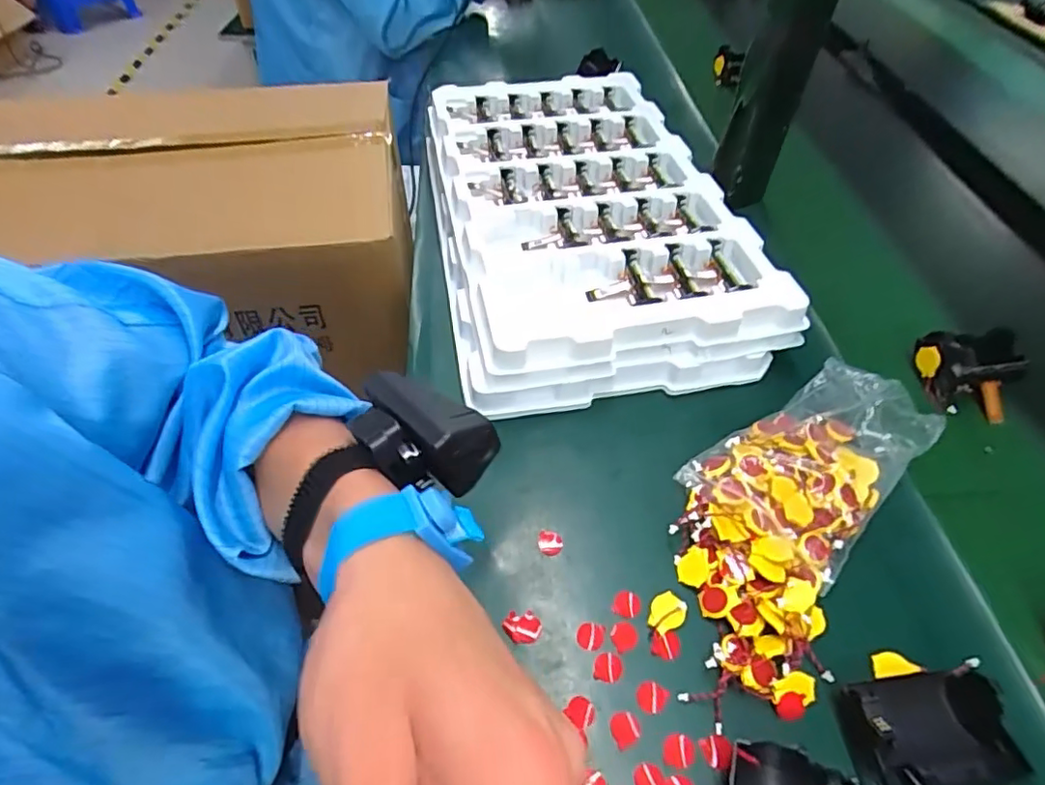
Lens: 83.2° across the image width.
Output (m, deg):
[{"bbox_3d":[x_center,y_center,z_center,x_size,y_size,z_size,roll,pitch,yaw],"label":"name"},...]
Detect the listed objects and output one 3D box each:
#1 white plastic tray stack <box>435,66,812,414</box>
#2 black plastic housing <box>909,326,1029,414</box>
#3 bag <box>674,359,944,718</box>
[{"bbox_3d":[0.050,-0.174,0.574,0.258,0.082,0.420,-7,50,-8],"label":"white plastic tray stack"},{"bbox_3d":[0.358,-0.026,0.474,0.064,0.042,0.053,-14,51,-14],"label":"black plastic housing"},{"bbox_3d":[0.173,0.067,0.384,0.121,0.049,0.236,32,55,23],"label":"bag"}]

